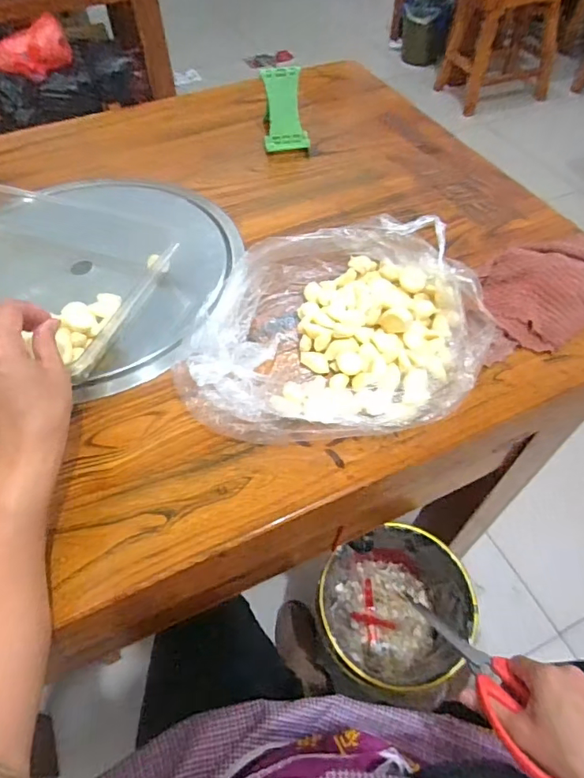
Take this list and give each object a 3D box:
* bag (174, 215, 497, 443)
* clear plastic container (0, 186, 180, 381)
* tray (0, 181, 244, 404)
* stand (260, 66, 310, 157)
[{"bbox_3d":[0.037,-0.073,0.496,0.284,0.072,0.250,-4,54,-2],"label":"bag"},{"bbox_3d":[-0.311,-0.138,0.572,0.318,0.069,0.242,15,56,12],"label":"clear plastic container"},{"bbox_3d":[-0.254,-0.138,0.591,0.371,0.027,0.371,-1,54,1],"label":"tray"},{"bbox_3d":[-0.009,-0.413,0.737,0.067,0.092,0.072,-4,54,-2],"label":"stand"}]

